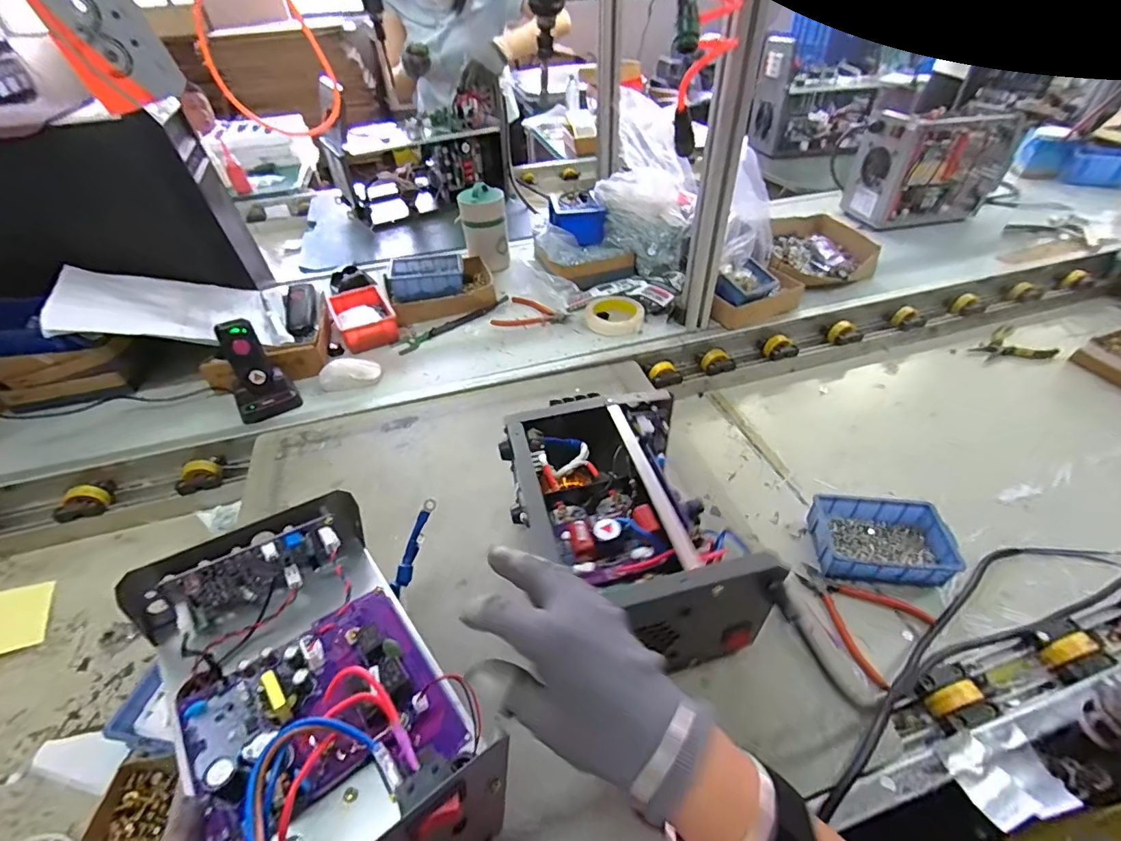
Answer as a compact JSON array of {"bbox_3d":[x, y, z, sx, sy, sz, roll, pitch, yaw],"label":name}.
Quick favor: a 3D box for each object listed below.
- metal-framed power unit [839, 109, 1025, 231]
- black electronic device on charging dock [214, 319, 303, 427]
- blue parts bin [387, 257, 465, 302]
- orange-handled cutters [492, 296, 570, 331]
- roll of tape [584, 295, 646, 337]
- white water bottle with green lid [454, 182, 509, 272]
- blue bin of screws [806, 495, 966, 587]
[{"bbox_3d":[0.879,-0.609,1.163,0.319,0.215,0.147,-11,44,-9],"label":"metal-framed power unit"},{"bbox_3d":[-0.455,-0.074,0.721,0.079,0.146,0.026,-24,23,-22],"label":"black electronic device on charging dock"},{"bbox_3d":[-0.266,-0.281,0.976,0.145,0.054,0.119,-7,43,-5],"label":"blue parts bin"},{"bbox_3d":[-0.050,-0.201,0.925,0.132,0.010,0.109,15,46,18],"label":"orange-handled cutters"},{"bbox_3d":[0.099,-0.197,0.899,0.105,0.027,0.107,-1,43,1],"label":"roll of tape"},{"bbox_3d":[-0.163,-0.409,1.045,0.093,0.152,0.081,13,45,16],"label":"white water bottle with green lid"},{"bbox_3d":[0.404,0.155,0.622,0.148,0.054,0.102,3,43,6],"label":"blue bin of screws"}]

